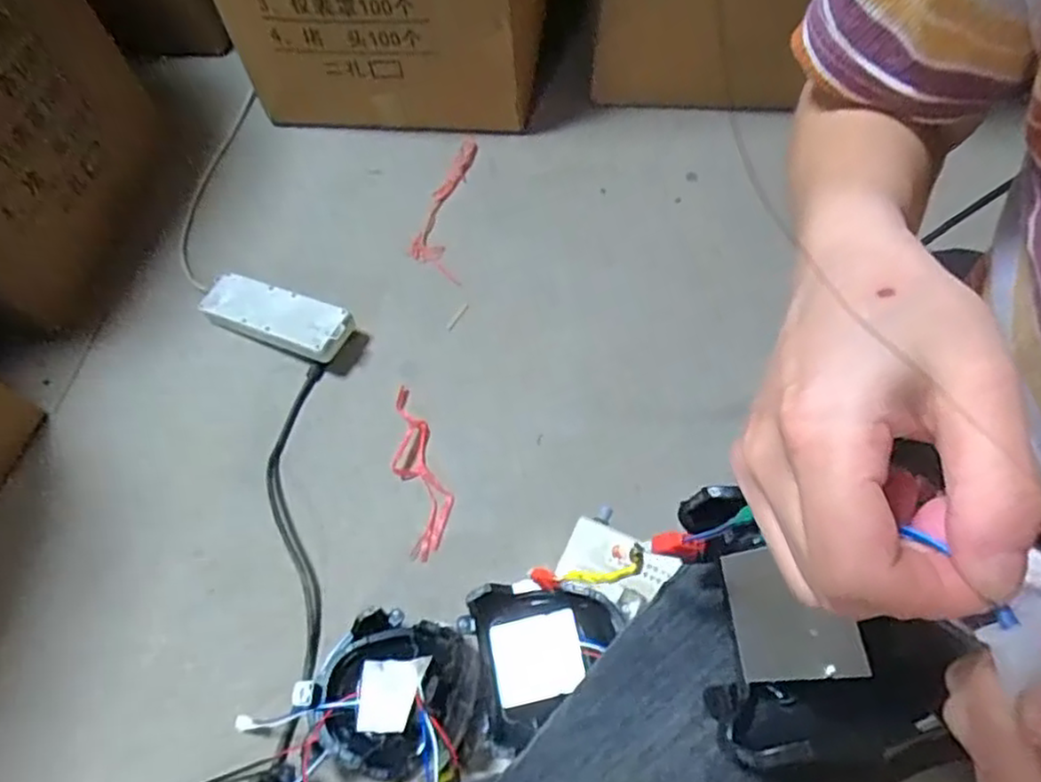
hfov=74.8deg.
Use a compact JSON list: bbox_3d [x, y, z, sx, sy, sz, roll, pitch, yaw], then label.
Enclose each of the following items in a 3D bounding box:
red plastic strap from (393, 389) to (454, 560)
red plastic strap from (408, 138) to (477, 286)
[{"bbox_3d":[-0.128,0.095,0.858,0.062,0.014,0.223,-14,61,-4],"label":"red plastic strap"},{"bbox_3d":[-0.122,-0.286,1.056,0.080,0.035,0.270,3,61,6],"label":"red plastic strap"}]

